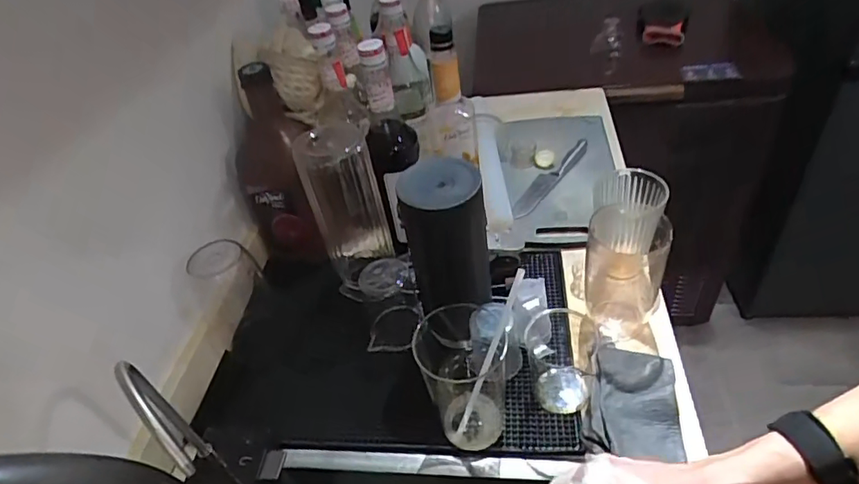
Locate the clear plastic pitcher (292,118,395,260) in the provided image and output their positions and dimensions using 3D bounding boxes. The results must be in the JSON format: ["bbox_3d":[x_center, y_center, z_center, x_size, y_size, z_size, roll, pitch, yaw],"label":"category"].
[{"bbox_3d":[-0.105,-0.045,0.688,0.088,0.226,0.080,-13,42,-3],"label":"clear plastic pitcher"}]

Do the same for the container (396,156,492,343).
[{"bbox_3d":[0.019,0.009,0.569,0.085,0.184,0.079,-6,42,5],"label":"container"}]

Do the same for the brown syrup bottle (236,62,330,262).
[{"bbox_3d":[-0.213,-0.091,0.734,0.102,0.274,0.087,-6,42,5],"label":"brown syrup bottle"}]

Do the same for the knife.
[{"bbox_3d":[0.195,-0.101,0.845,0.027,0.013,0.185,33,66,35],"label":"knife"}]

